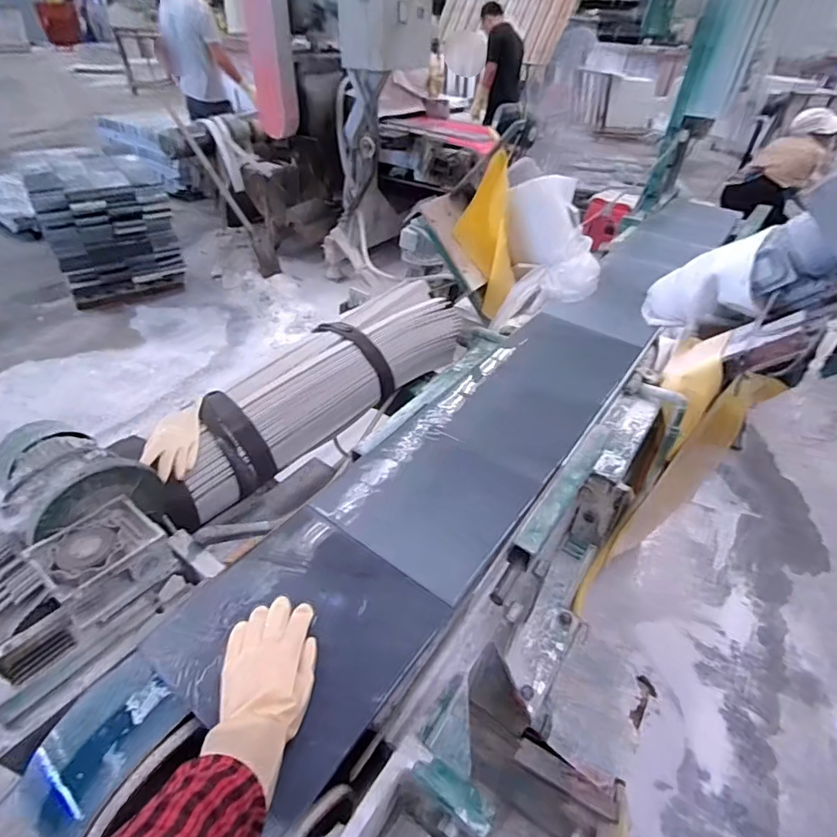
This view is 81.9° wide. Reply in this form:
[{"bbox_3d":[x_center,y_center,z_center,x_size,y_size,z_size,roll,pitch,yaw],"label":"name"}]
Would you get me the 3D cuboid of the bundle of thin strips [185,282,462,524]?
[{"bbox_3d":[-0.237,-0.097,1.232,0.212,0.183,0.857,33,48,30],"label":"bundle of thin strips"}]

